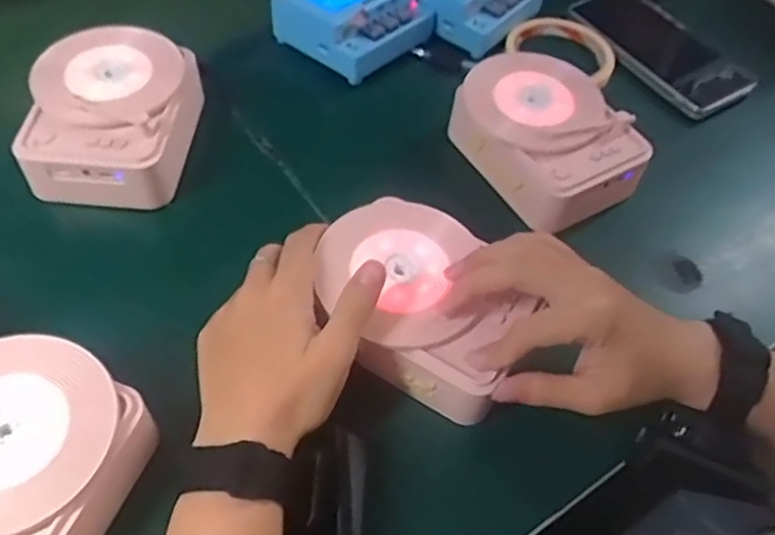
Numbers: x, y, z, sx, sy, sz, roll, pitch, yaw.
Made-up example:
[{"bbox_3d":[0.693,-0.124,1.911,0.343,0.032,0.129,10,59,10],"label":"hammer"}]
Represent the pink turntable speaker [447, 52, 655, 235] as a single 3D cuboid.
[{"bbox_3d":[0.114,-0.097,0.504,0.108,0.050,0.137,-19,57,-17],"label":"pink turntable speaker"}]

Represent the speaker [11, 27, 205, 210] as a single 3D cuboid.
[{"bbox_3d":[-0.192,-0.108,0.489,0.106,0.056,0.132,2,54,-2],"label":"speaker"}]

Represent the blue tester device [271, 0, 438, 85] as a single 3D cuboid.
[{"bbox_3d":[-0.025,-0.213,0.581,0.097,0.052,0.105,38,60,22],"label":"blue tester device"}]

